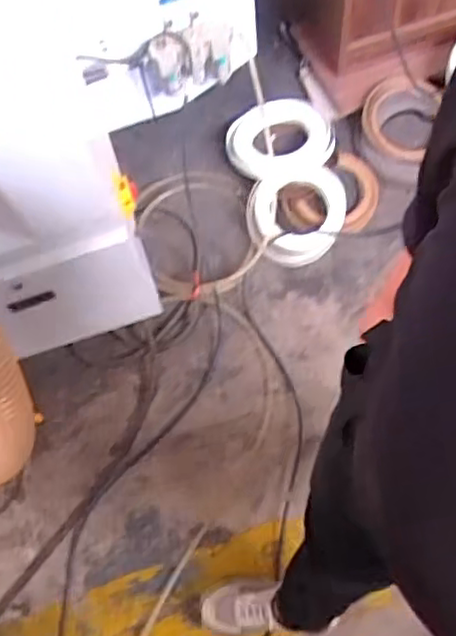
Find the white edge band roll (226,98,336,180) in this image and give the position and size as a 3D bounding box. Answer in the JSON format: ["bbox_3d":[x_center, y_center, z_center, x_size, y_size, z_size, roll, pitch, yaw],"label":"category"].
[{"bbox_3d":[0.143,-0.505,1.825,0.299,0.050,0.274,-2,69,5],"label":"white edge band roll"}]

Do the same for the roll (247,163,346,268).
[{"bbox_3d":[0.176,-0.279,1.739,0.245,0.072,0.261,-1,68,2],"label":"roll"}]

